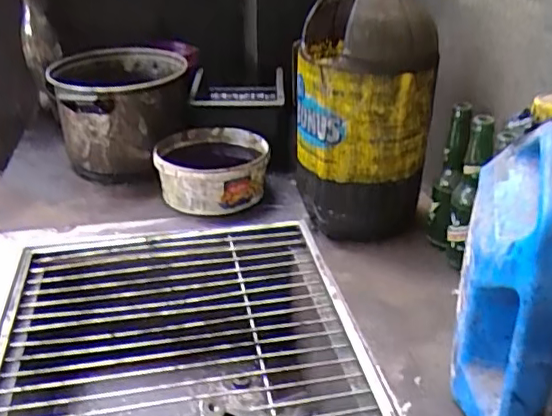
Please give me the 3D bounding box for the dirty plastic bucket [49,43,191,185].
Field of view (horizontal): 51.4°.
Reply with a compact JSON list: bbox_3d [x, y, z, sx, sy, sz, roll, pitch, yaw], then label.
[{"bbox_3d":[-0.276,-0.168,1.062,0.219,0.197,0.241,-7,30,-13],"label":"dirty plastic bucket"}]

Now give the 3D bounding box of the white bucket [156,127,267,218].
[{"bbox_3d":[-0.107,-0.069,0.988,0.180,0.088,0.180,0,29,-1],"label":"white bucket"}]

